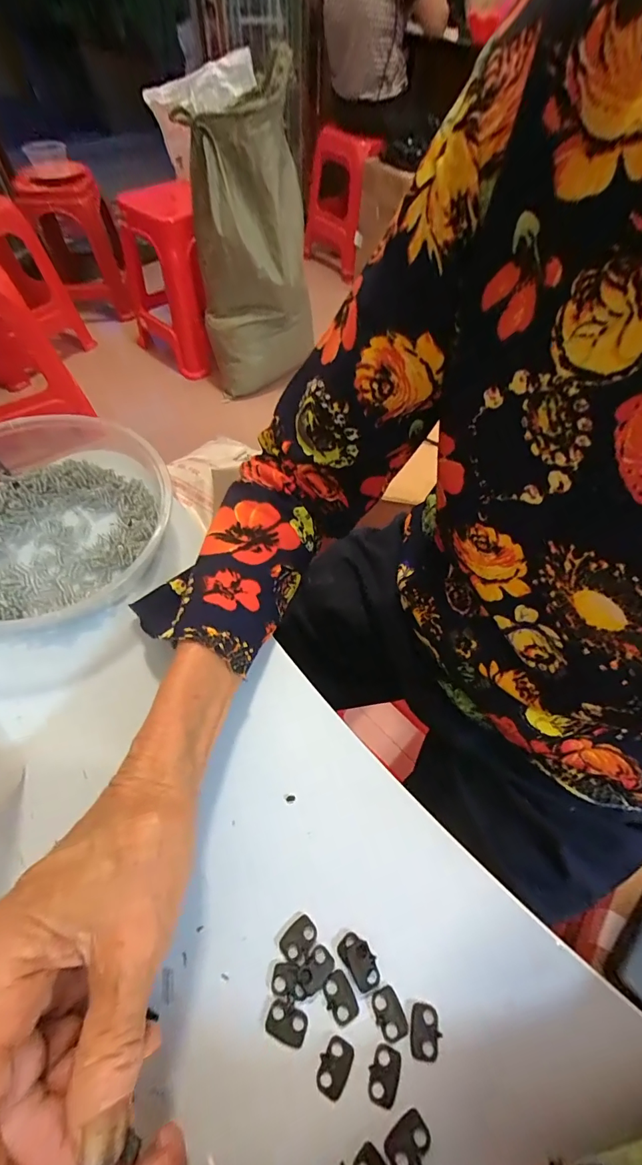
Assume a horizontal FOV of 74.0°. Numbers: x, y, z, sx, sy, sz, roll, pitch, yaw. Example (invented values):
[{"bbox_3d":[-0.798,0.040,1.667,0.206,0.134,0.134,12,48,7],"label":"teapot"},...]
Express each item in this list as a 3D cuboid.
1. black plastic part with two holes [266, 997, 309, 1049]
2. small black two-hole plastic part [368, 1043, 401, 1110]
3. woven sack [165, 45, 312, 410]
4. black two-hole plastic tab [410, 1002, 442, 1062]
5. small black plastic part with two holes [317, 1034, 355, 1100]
[{"bbox_3d":[-0.016,0.202,0.194,0.019,0.004,0.013,22,58,13],"label":"black plastic part with two holes"},{"bbox_3d":[0.028,0.215,0.185,0.012,0.004,0.019,16,57,9],"label":"small black two-hole plastic part"},{"bbox_3d":[-0.209,-1.039,1.381,0.402,0.694,0.323,-19,59,-14],"label":"woven sack"},{"bbox_3d":[0.048,0.205,0.194,0.013,0.004,0.018,3,56,1],"label":"black two-hole plastic tab"},{"bbox_3d":[0.006,0.213,0.187,0.013,0.004,0.019,23,59,13],"label":"small black plastic part with two holes"}]

